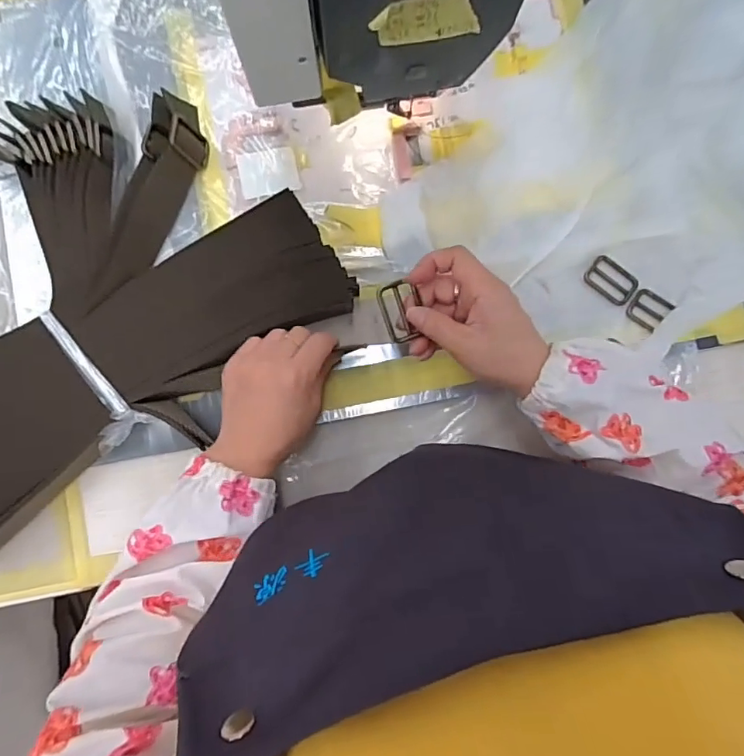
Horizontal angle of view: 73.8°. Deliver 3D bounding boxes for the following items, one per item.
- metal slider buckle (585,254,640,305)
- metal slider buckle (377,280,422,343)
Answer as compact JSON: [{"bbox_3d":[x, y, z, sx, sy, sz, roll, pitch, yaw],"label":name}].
[{"bbox_3d":[0.208,-0.085,0.430,0.045,0.005,0.028,39,86,2],"label":"metal slider buckle"},{"bbox_3d":[0.021,-0.048,0.353,0.026,0.009,0.043,-20,101,-7],"label":"metal slider buckle"}]

